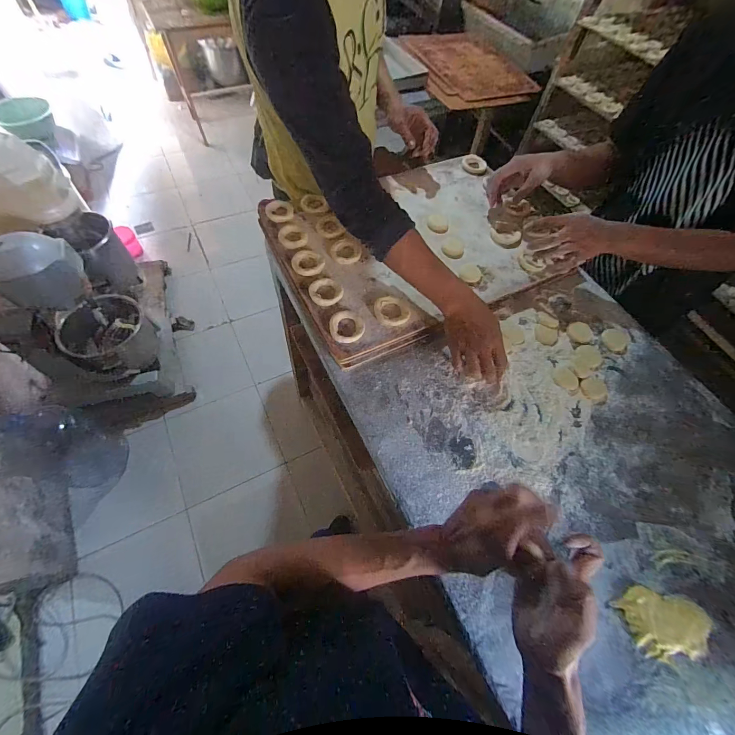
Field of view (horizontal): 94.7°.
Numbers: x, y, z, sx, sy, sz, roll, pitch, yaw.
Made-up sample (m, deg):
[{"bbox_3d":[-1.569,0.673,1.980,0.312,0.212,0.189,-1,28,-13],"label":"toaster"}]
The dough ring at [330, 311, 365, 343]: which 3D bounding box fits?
[{"bbox_3d":[-0.036,-0.073,0.605,0.061,0.012,0.066,2,61,-3],"label":"dough ring"}]

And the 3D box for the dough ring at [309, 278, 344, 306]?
[{"bbox_3d":[-0.080,-0.143,0.634,0.065,0.010,0.055,28,63,11],"label":"dough ring"}]

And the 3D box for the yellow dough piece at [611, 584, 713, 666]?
[{"bbox_3d":[0.391,0.339,0.443,0.114,0.010,0.076,14,61,4],"label":"yellow dough piece"}]

